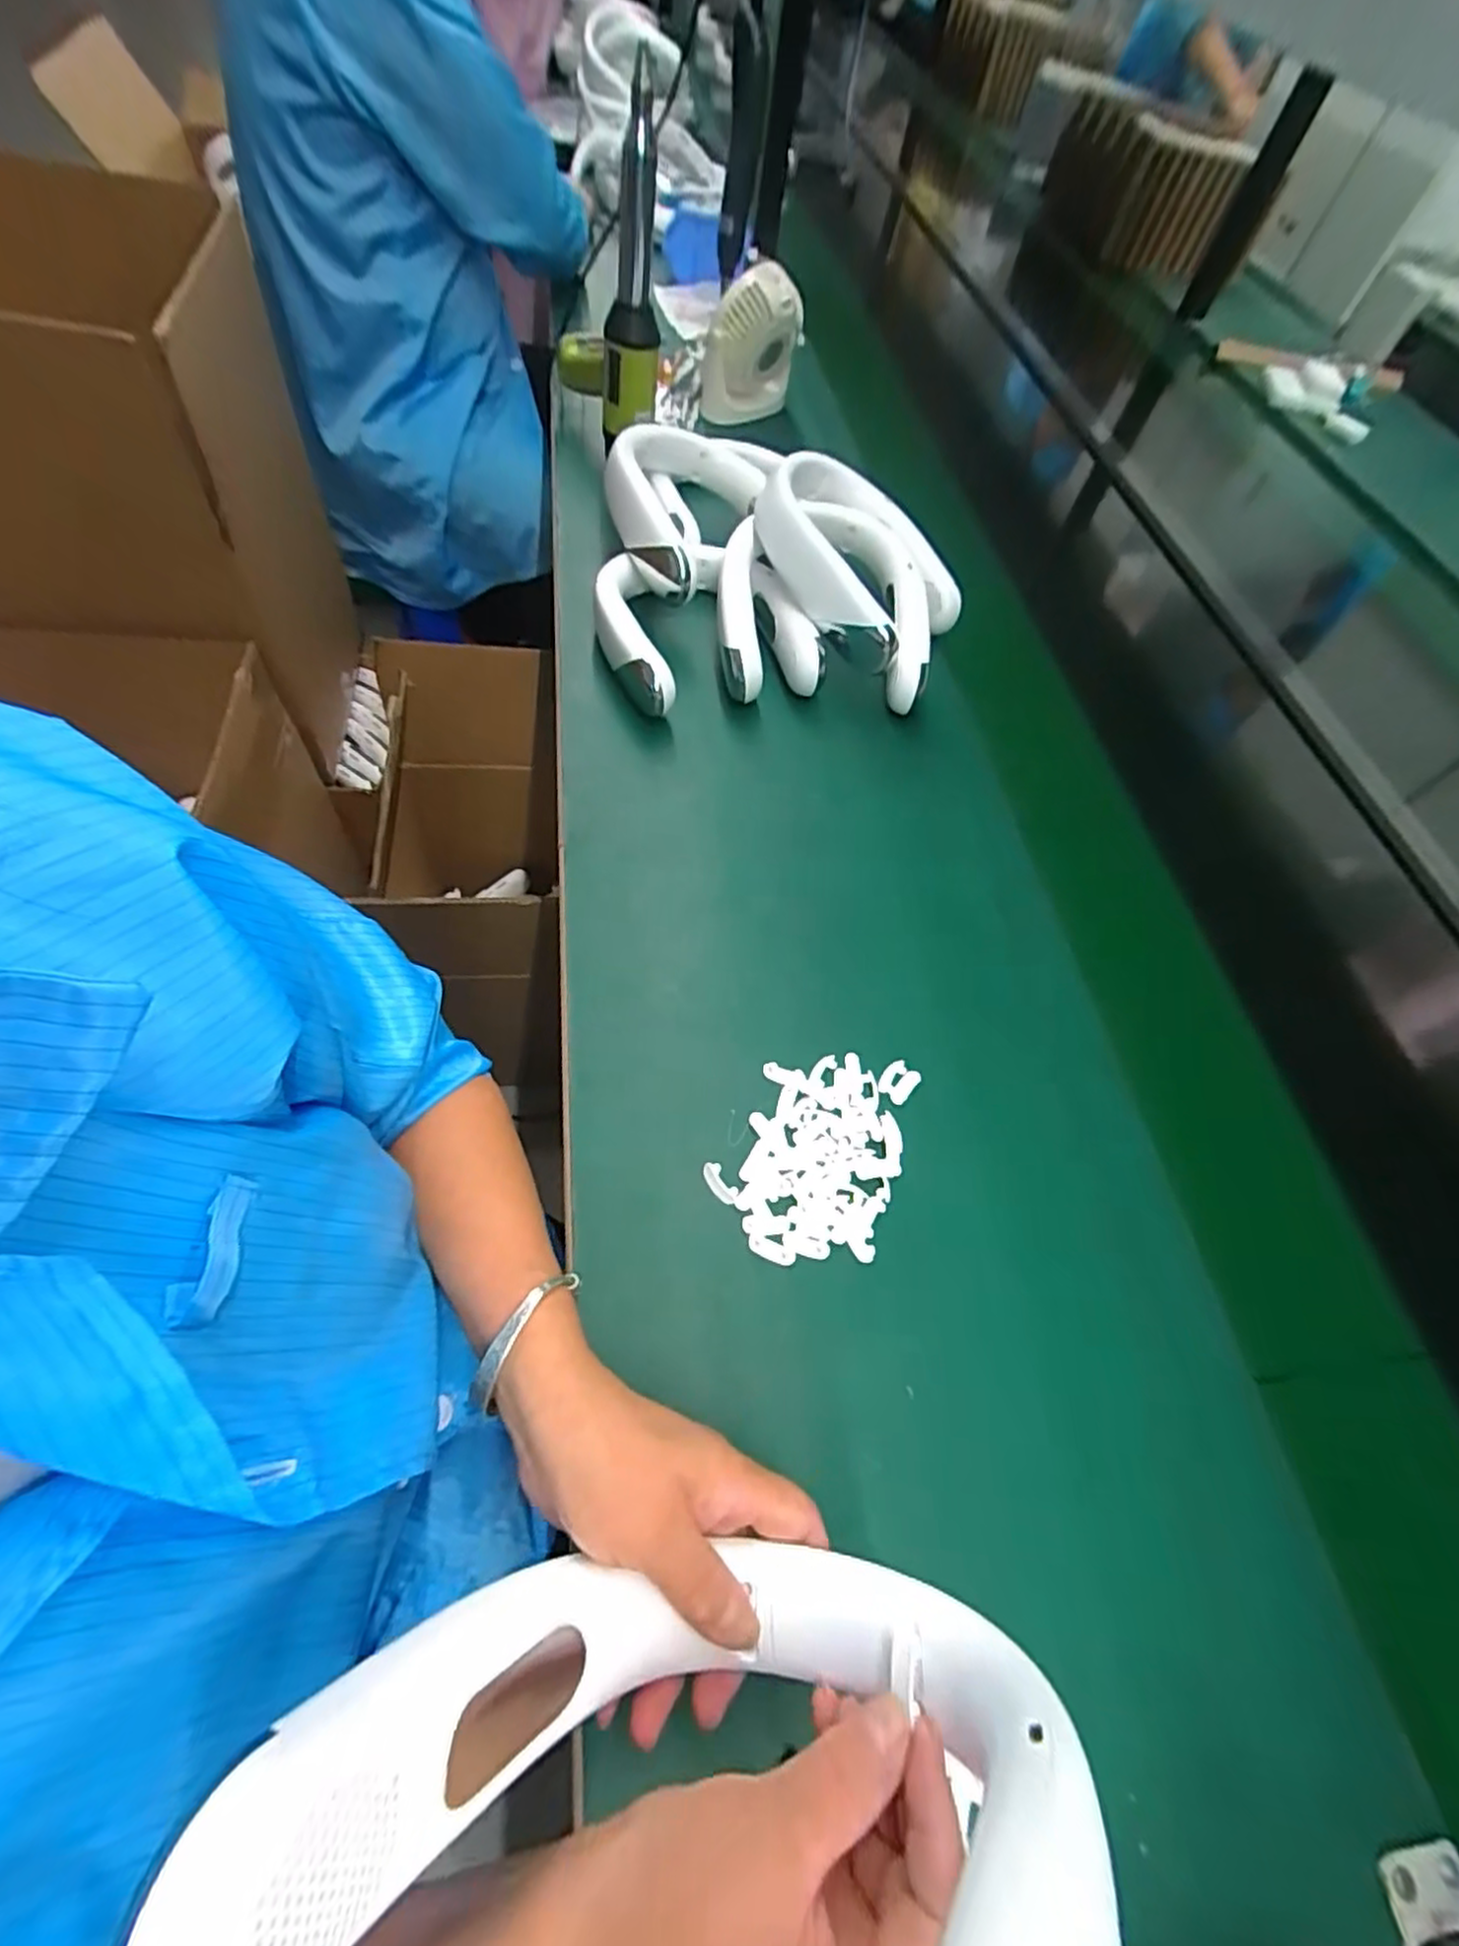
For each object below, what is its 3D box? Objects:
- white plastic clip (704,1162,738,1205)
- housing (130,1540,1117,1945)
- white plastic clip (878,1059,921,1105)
[{"bbox_3d":[-0.006,0.126,0.419,0.012,0.005,0.026,-30,69,-23],"label":"white plastic clip"},{"bbox_3d":[-0.020,0.210,0.177,0.203,0.205,0.092,10,58,2],"label":"housing"},{"bbox_3d":[0.113,0.073,0.469,0.022,0.006,0.028,38,62,13],"label":"white plastic clip"}]

